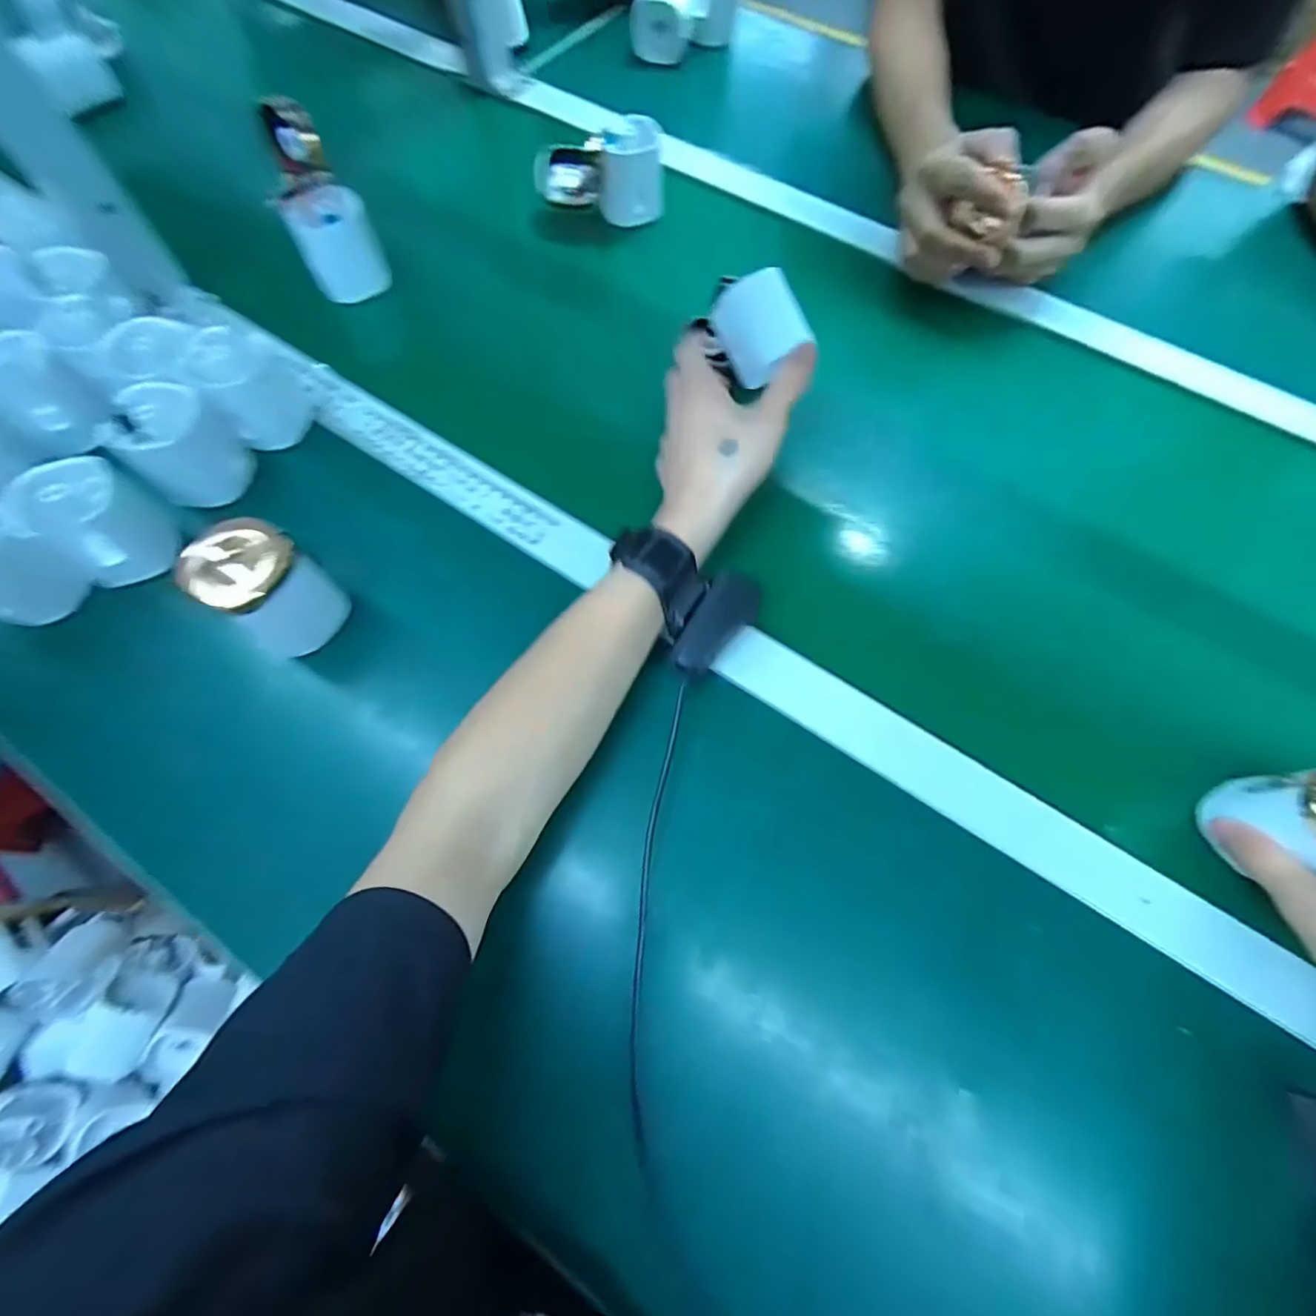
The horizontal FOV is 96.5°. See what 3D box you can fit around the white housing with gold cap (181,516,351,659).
[{"bbox_3d":[-0.244,-0.044,0.366,0.050,0.076,0.057,31,72,14],"label":"white housing with gold cap"}]

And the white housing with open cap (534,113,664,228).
[{"bbox_3d":[-0.054,-0.455,0.551,0.118,0.060,0.064,-5,68,0],"label":"white housing with open cap"}]

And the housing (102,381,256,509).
[{"bbox_3d":[-0.335,-0.148,0.415,0.047,0.065,0.063,10,69,6],"label":"housing"}]

